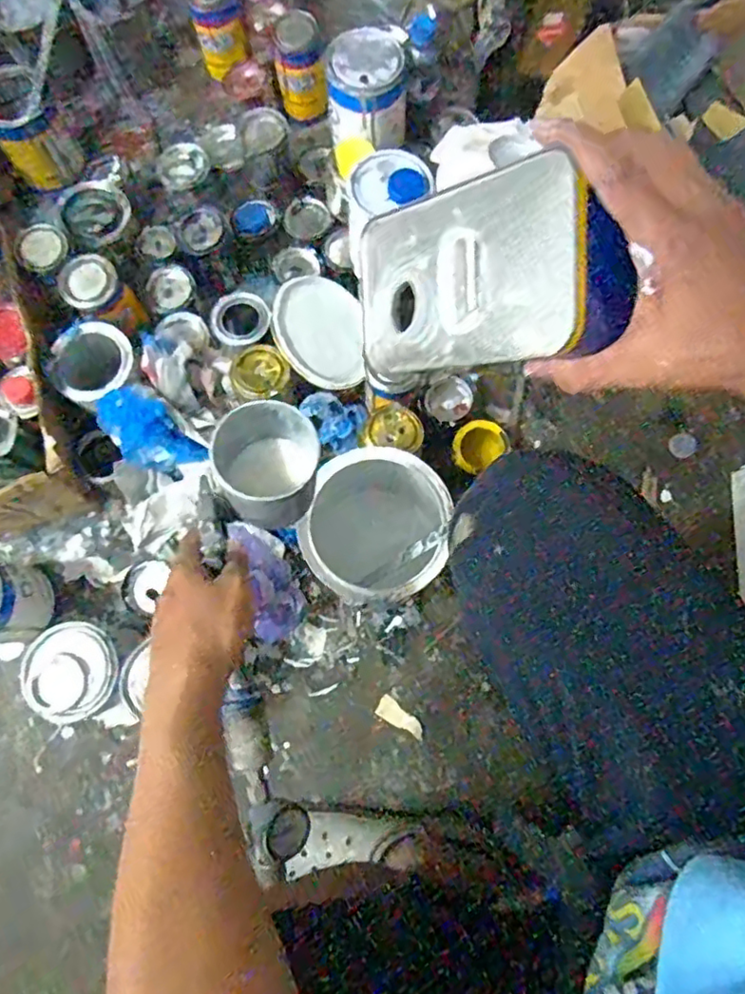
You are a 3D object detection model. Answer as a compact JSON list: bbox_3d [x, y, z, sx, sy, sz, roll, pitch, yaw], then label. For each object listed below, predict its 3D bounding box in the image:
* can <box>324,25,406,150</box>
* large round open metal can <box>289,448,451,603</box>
[{"bbox_3d":[-0.009,-0.534,0.821,0.101,0.095,0.108,-7,76,-1],"label":"can"},{"bbox_3d":[0.006,0.046,0.731,0.163,0.163,0.159,0,76,0],"label":"large round open metal can"}]

